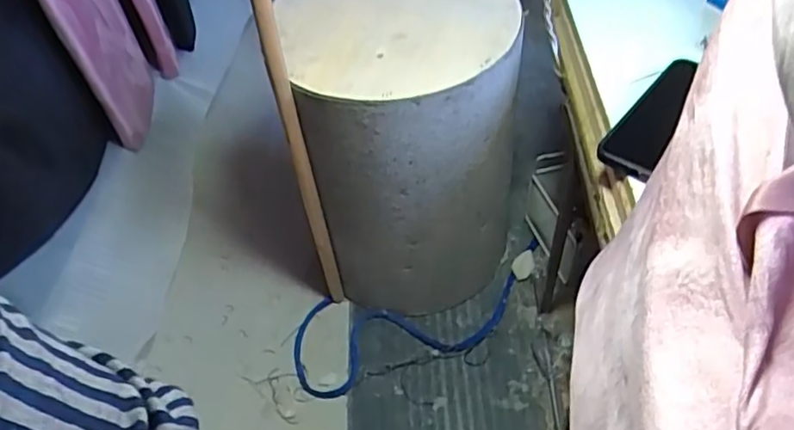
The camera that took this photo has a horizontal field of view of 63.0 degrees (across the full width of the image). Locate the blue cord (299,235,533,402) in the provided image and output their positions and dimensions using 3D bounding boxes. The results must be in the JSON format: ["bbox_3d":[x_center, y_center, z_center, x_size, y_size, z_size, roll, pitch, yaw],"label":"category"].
[{"bbox_3d":[0.044,0.154,0.984,0.414,0.014,0.149,-15,50,-7],"label":"blue cord"}]

